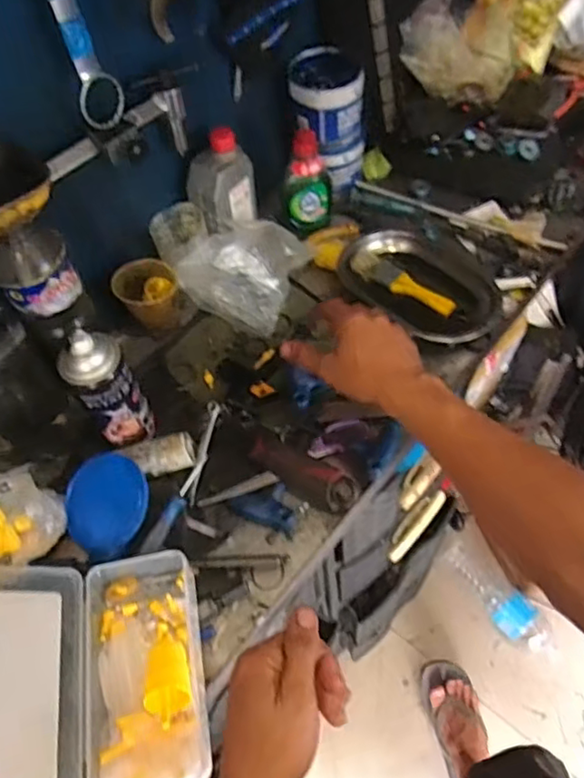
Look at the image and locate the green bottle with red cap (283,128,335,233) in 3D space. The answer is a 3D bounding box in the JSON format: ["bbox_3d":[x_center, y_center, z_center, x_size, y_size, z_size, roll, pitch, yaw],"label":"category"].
[{"bbox_3d":[0.020,-0.293,0.853,0.066,0.144,0.060,1,57,6],"label":"green bottle with red cap"}]

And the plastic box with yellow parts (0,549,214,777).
[{"bbox_3d":[-0.174,0.245,0.539,0.182,0.092,0.200,-11,56,-2],"label":"plastic box with yellow parts"}]

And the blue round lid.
[{"bbox_3d":[-0.198,0.125,0.661,0.090,0.011,0.109,-16,71,5],"label":"blue round lid"}]

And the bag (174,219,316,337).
[{"bbox_3d":[-0.064,-0.165,0.820,0.135,0.078,0.147,23,62,19],"label":"bag"}]

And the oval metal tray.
[{"bbox_3d":[0.173,-0.146,0.815,0.153,0.040,0.226,-37,61,-18],"label":"oval metal tray"}]

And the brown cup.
[{"bbox_3d":[-0.178,-0.109,0.784,0.078,0.087,0.068,-18,57,-6],"label":"brown cup"}]

